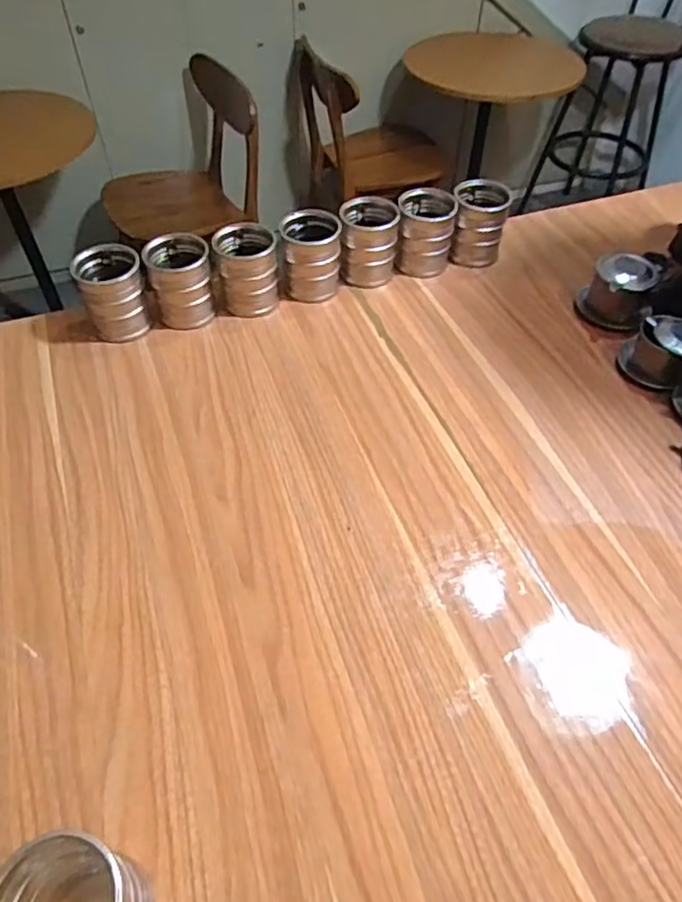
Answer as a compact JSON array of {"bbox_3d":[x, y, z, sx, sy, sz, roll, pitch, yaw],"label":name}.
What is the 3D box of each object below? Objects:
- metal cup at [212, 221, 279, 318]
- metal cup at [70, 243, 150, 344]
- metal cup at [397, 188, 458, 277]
[{"bbox_3d":[-0.116,-0.223,0.771,0.076,0.092,0.064,3,51,2],"label":"metal cup"},{"bbox_3d":[-0.266,-0.189,0.733,0.070,0.092,0.068,0,51,0],"label":"metal cup"},{"bbox_3d":[0.113,-0.290,0.829,0.069,0.088,0.074,0,51,0],"label":"metal cup"}]

